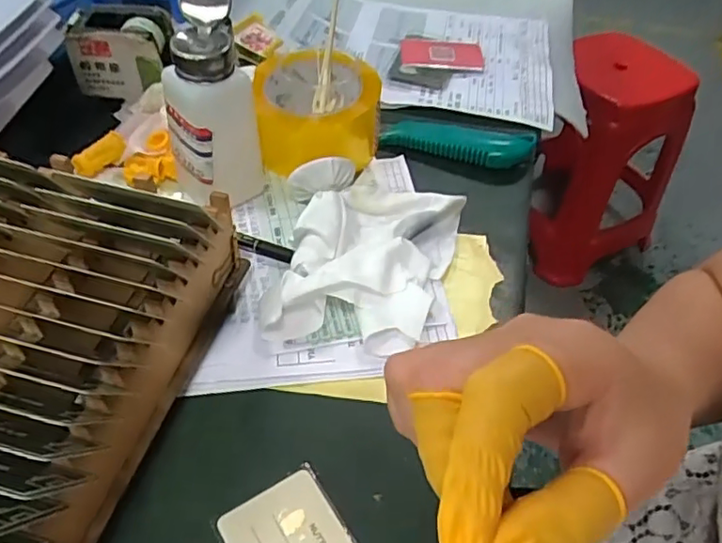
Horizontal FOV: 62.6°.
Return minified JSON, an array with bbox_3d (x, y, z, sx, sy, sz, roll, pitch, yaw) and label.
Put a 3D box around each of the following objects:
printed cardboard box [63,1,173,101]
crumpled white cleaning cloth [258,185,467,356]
[{"bbox_3d":[-0.203,-0.191,0.510,0.074,0.062,0.055,2,48,-3],"label":"printed cardboard box"},{"bbox_3d":[0.005,-0.010,0.415,0.104,0.032,0.148,16,48,9],"label":"crumpled white cleaning cloth"}]

